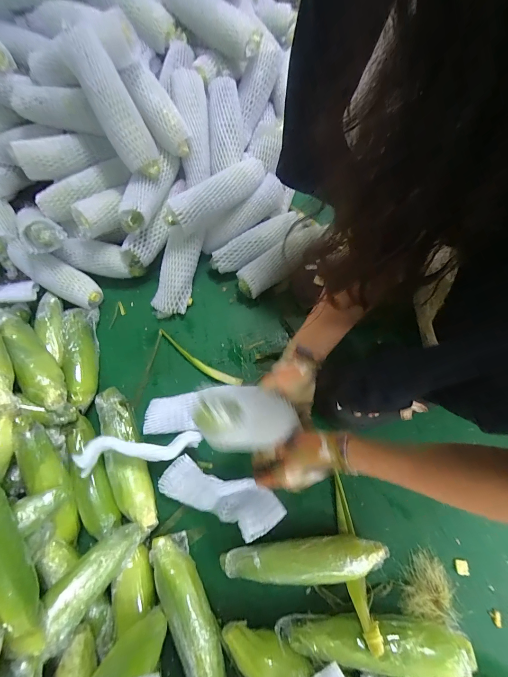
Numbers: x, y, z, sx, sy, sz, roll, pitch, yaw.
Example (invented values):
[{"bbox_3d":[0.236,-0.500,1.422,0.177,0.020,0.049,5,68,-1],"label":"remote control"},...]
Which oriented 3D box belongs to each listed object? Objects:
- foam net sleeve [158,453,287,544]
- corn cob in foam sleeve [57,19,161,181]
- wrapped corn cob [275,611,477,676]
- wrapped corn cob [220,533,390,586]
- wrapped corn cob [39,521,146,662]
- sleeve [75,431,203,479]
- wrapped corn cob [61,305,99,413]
[{"bbox_3d":[-0.052,0.252,0.451,0.194,0.043,0.072,22,72,11],"label":"foam net sleeve"},{"bbox_3d":[-0.243,-0.404,0.493,0.070,0.052,0.223,-32,115,-9],"label":"corn cob in foam sleeve"},{"bbox_3d":[0.161,0.415,0.386,0.249,0.041,0.056,1,70,3],"label":"wrapped corn cob"},{"bbox_3d":[0.072,0.333,0.425,0.240,0.053,0.052,-5,69,1],"label":"wrapped corn cob"},{"bbox_3d":[-0.220,0.320,0.384,0.056,0.043,0.151,33,39,14],"label":"wrapped corn cob"},{"bbox_3d":[-0.171,0.170,0.432,0.174,0.017,0.044,0,68,-19],"label":"sleeve"},{"bbox_3d":[-0.342,0.033,0.564,0.057,0.052,0.222,-15,69,-3],"label":"wrapped corn cob"}]

